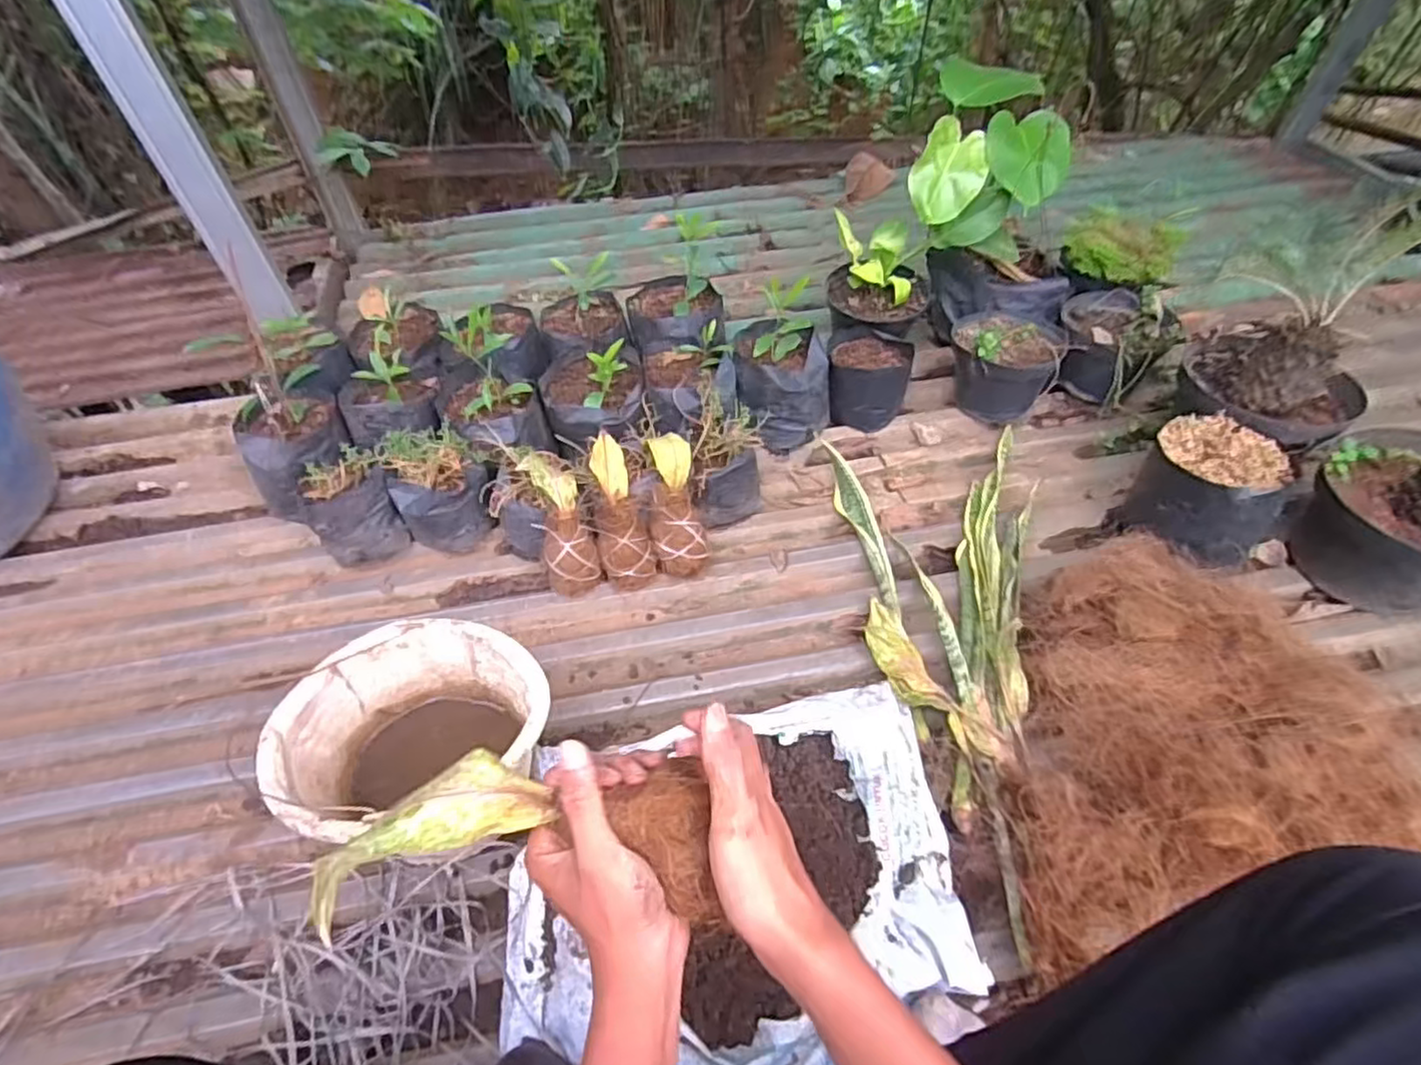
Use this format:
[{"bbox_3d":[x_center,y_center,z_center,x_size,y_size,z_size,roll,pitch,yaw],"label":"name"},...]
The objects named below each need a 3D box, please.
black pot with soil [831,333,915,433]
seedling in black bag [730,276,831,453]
[{"bbox_3d":[0.264,-0.256,1.145,0.119,0.116,0.128,0,52,0],"label":"black pot with soil"},{"bbox_3d":[0.110,-0.262,1.099,0.148,0.186,0.175,-9,53,-7],"label":"seedling in black bag"}]

